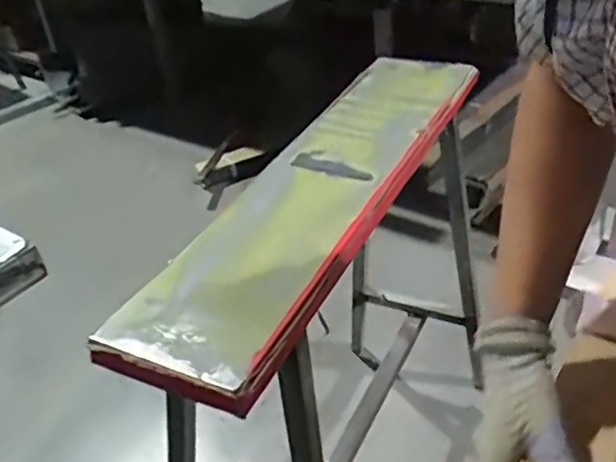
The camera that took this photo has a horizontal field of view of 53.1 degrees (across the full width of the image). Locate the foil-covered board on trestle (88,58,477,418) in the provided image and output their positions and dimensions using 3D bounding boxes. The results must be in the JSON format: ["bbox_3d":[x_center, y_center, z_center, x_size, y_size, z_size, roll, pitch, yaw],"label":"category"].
[{"bbox_3d":[0.035,-0.079,0.850,0.190,0.028,0.767,13,41,25],"label":"foil-covered board on trestle"}]

